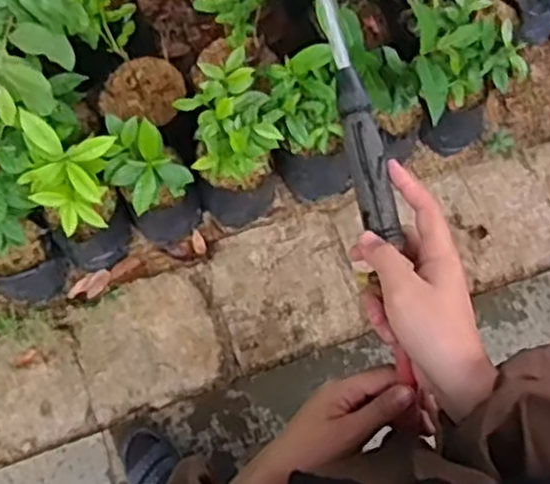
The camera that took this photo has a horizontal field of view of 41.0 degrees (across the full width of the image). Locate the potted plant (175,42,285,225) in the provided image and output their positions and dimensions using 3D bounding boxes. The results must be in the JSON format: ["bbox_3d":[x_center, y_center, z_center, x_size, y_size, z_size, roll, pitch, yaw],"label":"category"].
[{"bbox_3d":[-0.080,-0.184,1.452,0.181,0.354,0.183,0,72,-1],"label":"potted plant"}]

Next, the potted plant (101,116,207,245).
[{"bbox_3d":[-0.243,-0.123,1.462,0.153,0.310,0.154,1,69,-2],"label":"potted plant"}]

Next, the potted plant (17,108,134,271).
[{"bbox_3d":[-0.381,-0.083,1.399,0.167,0.410,0.156,1,69,-2],"label":"potted plant"}]

